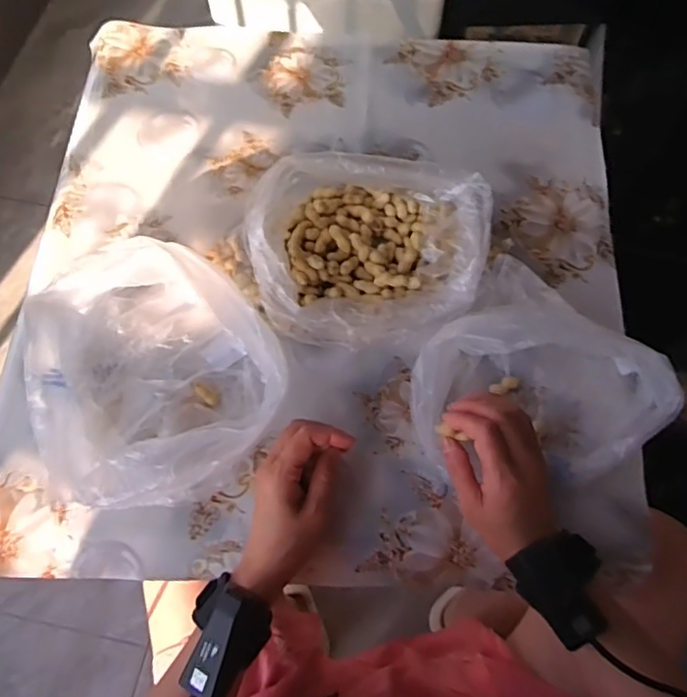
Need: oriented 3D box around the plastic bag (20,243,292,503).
[{"bbox_3d":[-0.167,0.022,0.493,0.194,0.082,0.213,-29,70,-12],"label":"plastic bag"}]

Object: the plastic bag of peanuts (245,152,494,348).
[{"bbox_3d":[0.024,-0.090,0.526,0.202,0.106,0.183,16,68,6],"label":"plastic bag of peanuts"}]

